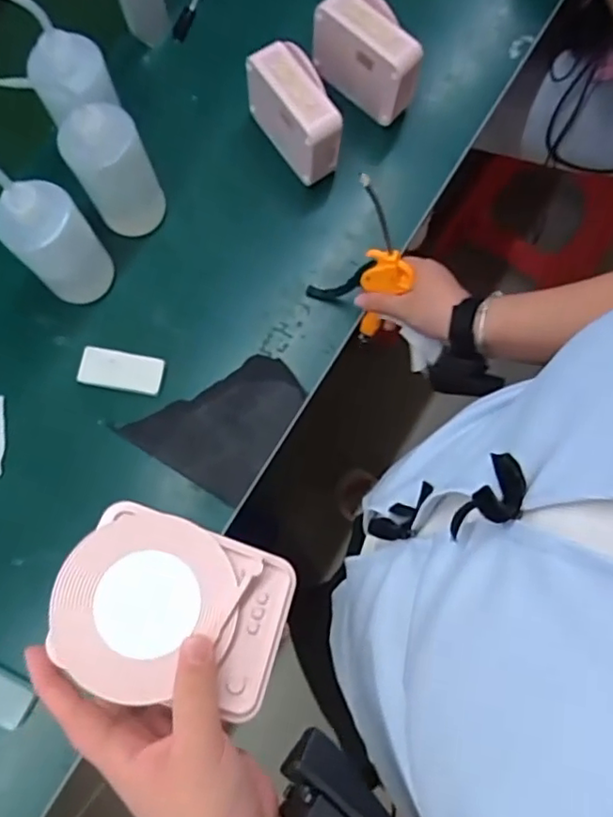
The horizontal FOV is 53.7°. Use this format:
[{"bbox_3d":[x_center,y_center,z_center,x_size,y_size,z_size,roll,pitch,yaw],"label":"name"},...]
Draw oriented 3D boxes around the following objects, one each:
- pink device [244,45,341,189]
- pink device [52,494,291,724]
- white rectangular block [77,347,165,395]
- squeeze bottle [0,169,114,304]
[{"bbox_3d":[-0.008,-0.337,0.706,0.057,0.109,0.130,-35,81,-7],"label":"pink device"},{"bbox_3d":[-0.078,0.121,0.362,0.134,0.038,0.099,21,63,-14],"label":"pink device"},{"bbox_3d":[-0.207,-0.042,0.680,0.090,0.024,0.040,10,79,1],"label":"white rectangular block"},{"bbox_3d":[-0.262,-0.181,0.596,0.077,0.229,0.078,-37,82,-7],"label":"squeeze bottle"}]

